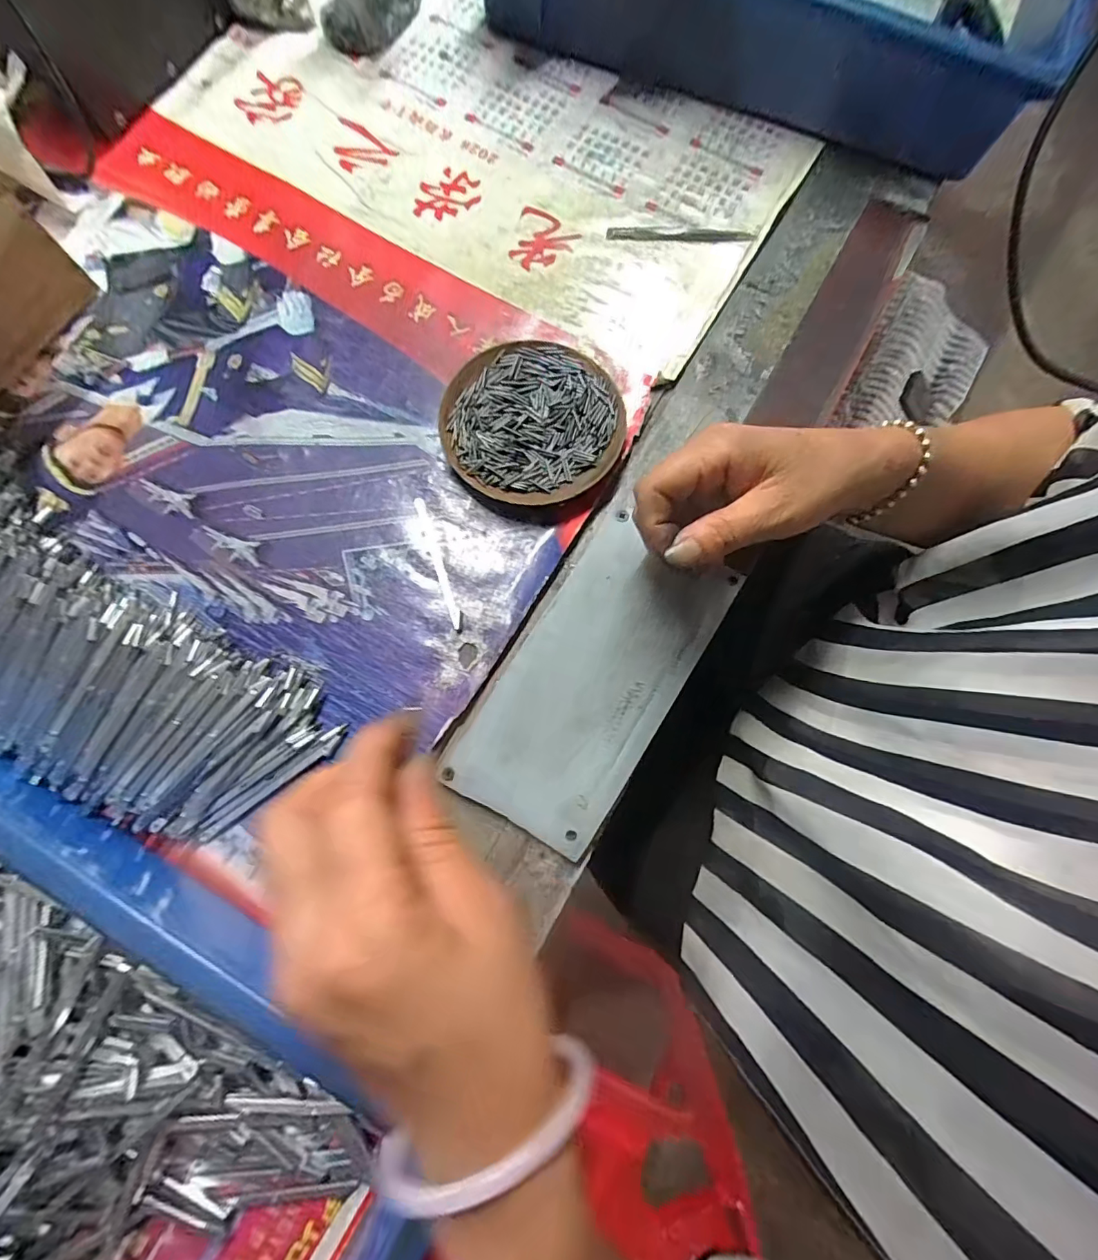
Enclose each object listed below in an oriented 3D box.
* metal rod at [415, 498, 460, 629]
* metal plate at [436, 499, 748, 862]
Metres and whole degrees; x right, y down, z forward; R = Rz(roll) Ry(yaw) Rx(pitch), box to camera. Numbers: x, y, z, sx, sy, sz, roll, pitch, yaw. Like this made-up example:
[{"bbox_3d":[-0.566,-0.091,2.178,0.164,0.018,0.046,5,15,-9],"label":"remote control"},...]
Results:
[{"bbox_3d":[-0.070,-0.044,0.324,0.007,0.004,0.089,-19,78,-5],"label":"metal rod"},{"bbox_3d":[0.026,0.024,0.308,0.095,0.008,0.193,32,80,7],"label":"metal plate"}]

